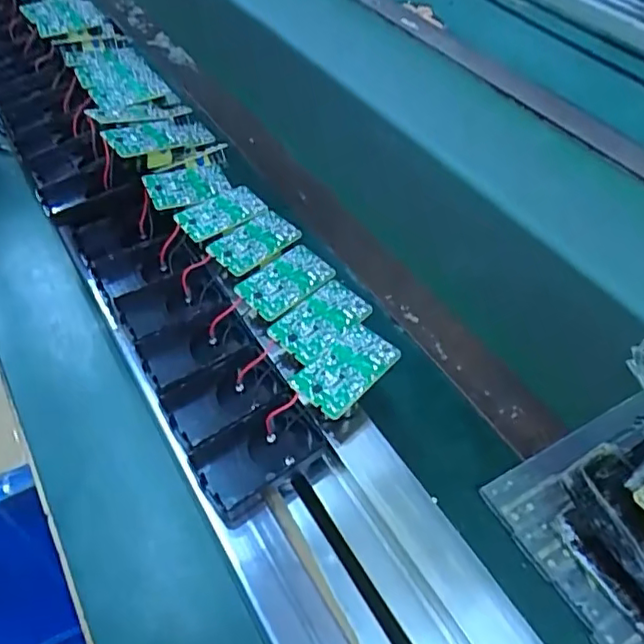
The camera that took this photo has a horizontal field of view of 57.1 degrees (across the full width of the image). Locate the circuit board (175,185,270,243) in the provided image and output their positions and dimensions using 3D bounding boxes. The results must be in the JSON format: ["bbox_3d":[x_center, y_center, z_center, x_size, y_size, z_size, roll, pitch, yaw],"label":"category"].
[{"bbox_3d":[-0.078,-0.082,0.448,0.063,0.011,0.037,-24,53,-22],"label":"circuit board"}]

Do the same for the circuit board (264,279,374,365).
[{"bbox_3d":[0.000,-0.002,0.381,0.062,0.004,0.038,-35,58,-29],"label":"circuit board"}]

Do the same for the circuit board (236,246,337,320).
[{"bbox_3d":[-0.024,-0.028,0.404,0.063,0.004,0.037,-36,66,-24],"label":"circuit board"}]

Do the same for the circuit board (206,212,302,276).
[{"bbox_3d":[-0.049,-0.059,0.430,0.060,0.006,0.040,-35,58,-28],"label":"circuit board"}]

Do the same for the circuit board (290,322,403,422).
[{"bbox_3d":[0.014,0.028,0.358,0.037,0.005,0.061,37,60,25],"label":"circuit board"}]

